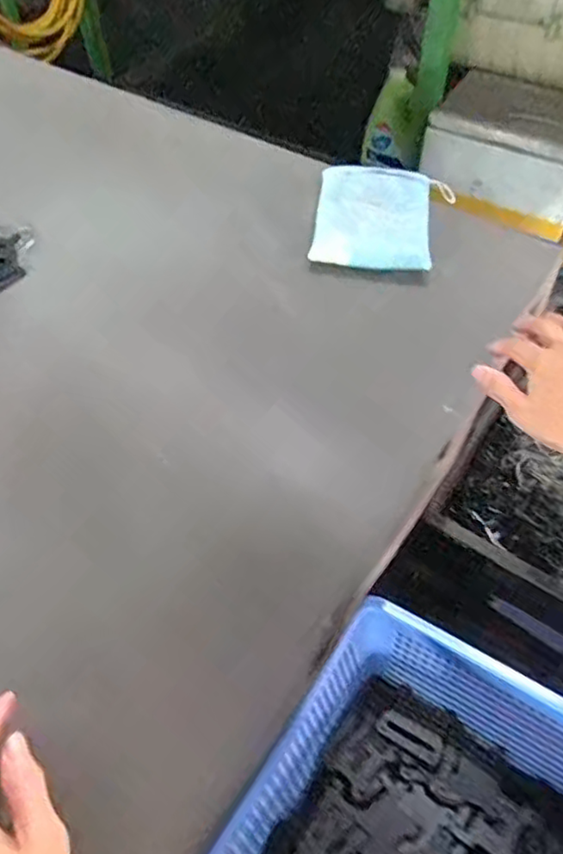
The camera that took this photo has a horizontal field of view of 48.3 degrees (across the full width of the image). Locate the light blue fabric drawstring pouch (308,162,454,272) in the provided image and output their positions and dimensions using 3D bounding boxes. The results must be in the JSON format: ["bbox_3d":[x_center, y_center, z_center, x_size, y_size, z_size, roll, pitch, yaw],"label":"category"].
[{"bbox_3d":[0.104,-0.221,0.653,0.132,0.026,0.159,10,53,6],"label":"light blue fabric drawstring pouch"}]

